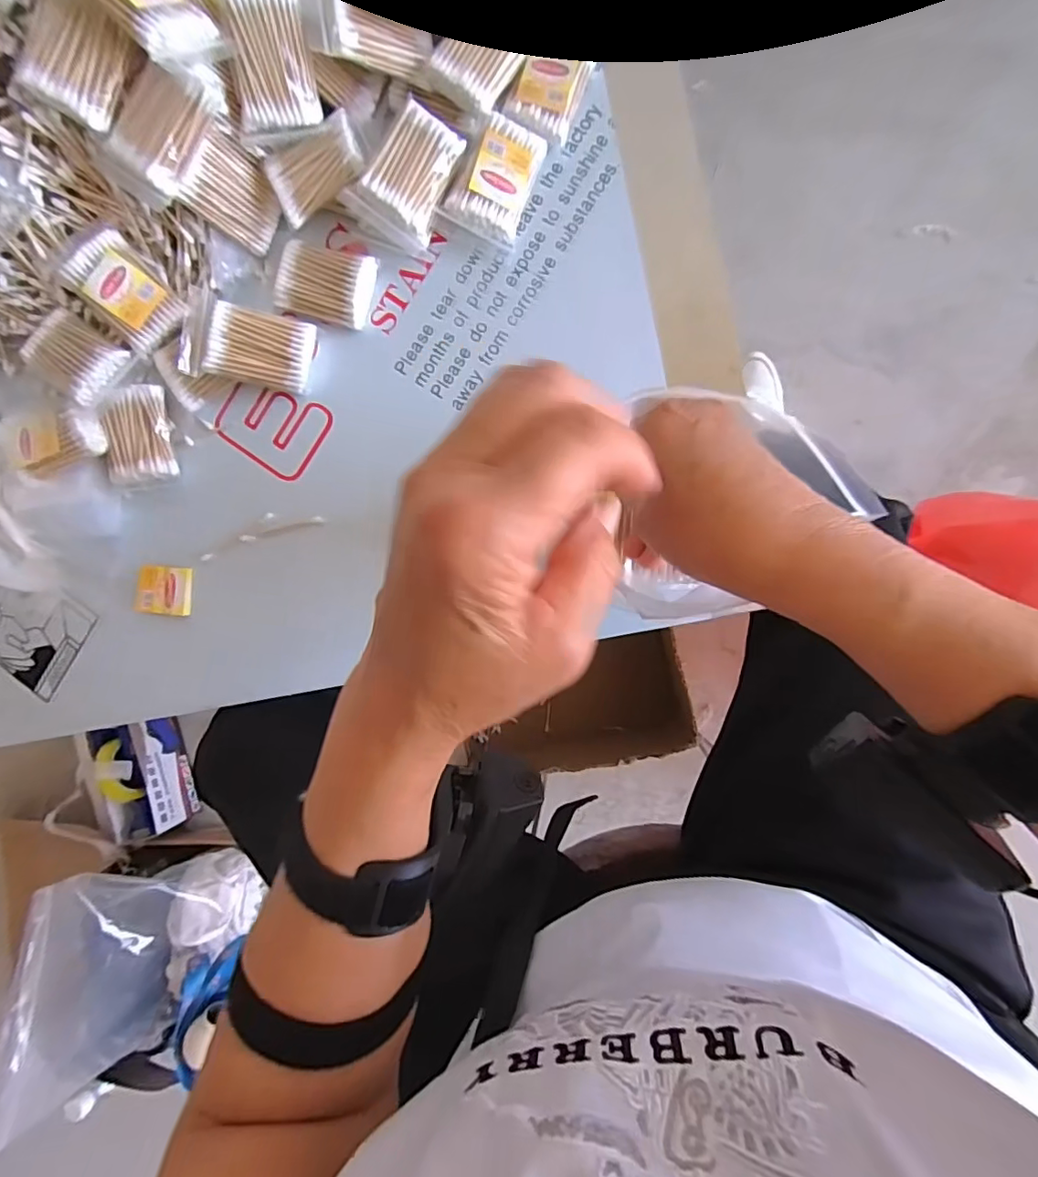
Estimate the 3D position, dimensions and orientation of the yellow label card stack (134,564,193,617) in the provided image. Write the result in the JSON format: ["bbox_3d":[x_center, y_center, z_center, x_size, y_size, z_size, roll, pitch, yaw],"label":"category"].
[{"bbox_3d":[-0.304,0.002,0.462,0.041,0.012,0.041,6,90,8],"label":"yellow label card stack"}]

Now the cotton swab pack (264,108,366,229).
[{"bbox_3d":[-0.155,-0.321,0.415,0.077,0.022,0.046,-32,85,6],"label":"cotton swab pack"}]

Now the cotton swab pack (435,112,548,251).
[{"bbox_3d":[-0.017,-0.312,0.413,0.056,0.017,0.079,21,98,-19],"label":"cotton swab pack"}]

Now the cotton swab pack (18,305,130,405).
[{"bbox_3d":[-0.347,-0.181,0.422,0.073,0.021,0.050,35,93,7],"label":"cotton swab pack"}]

